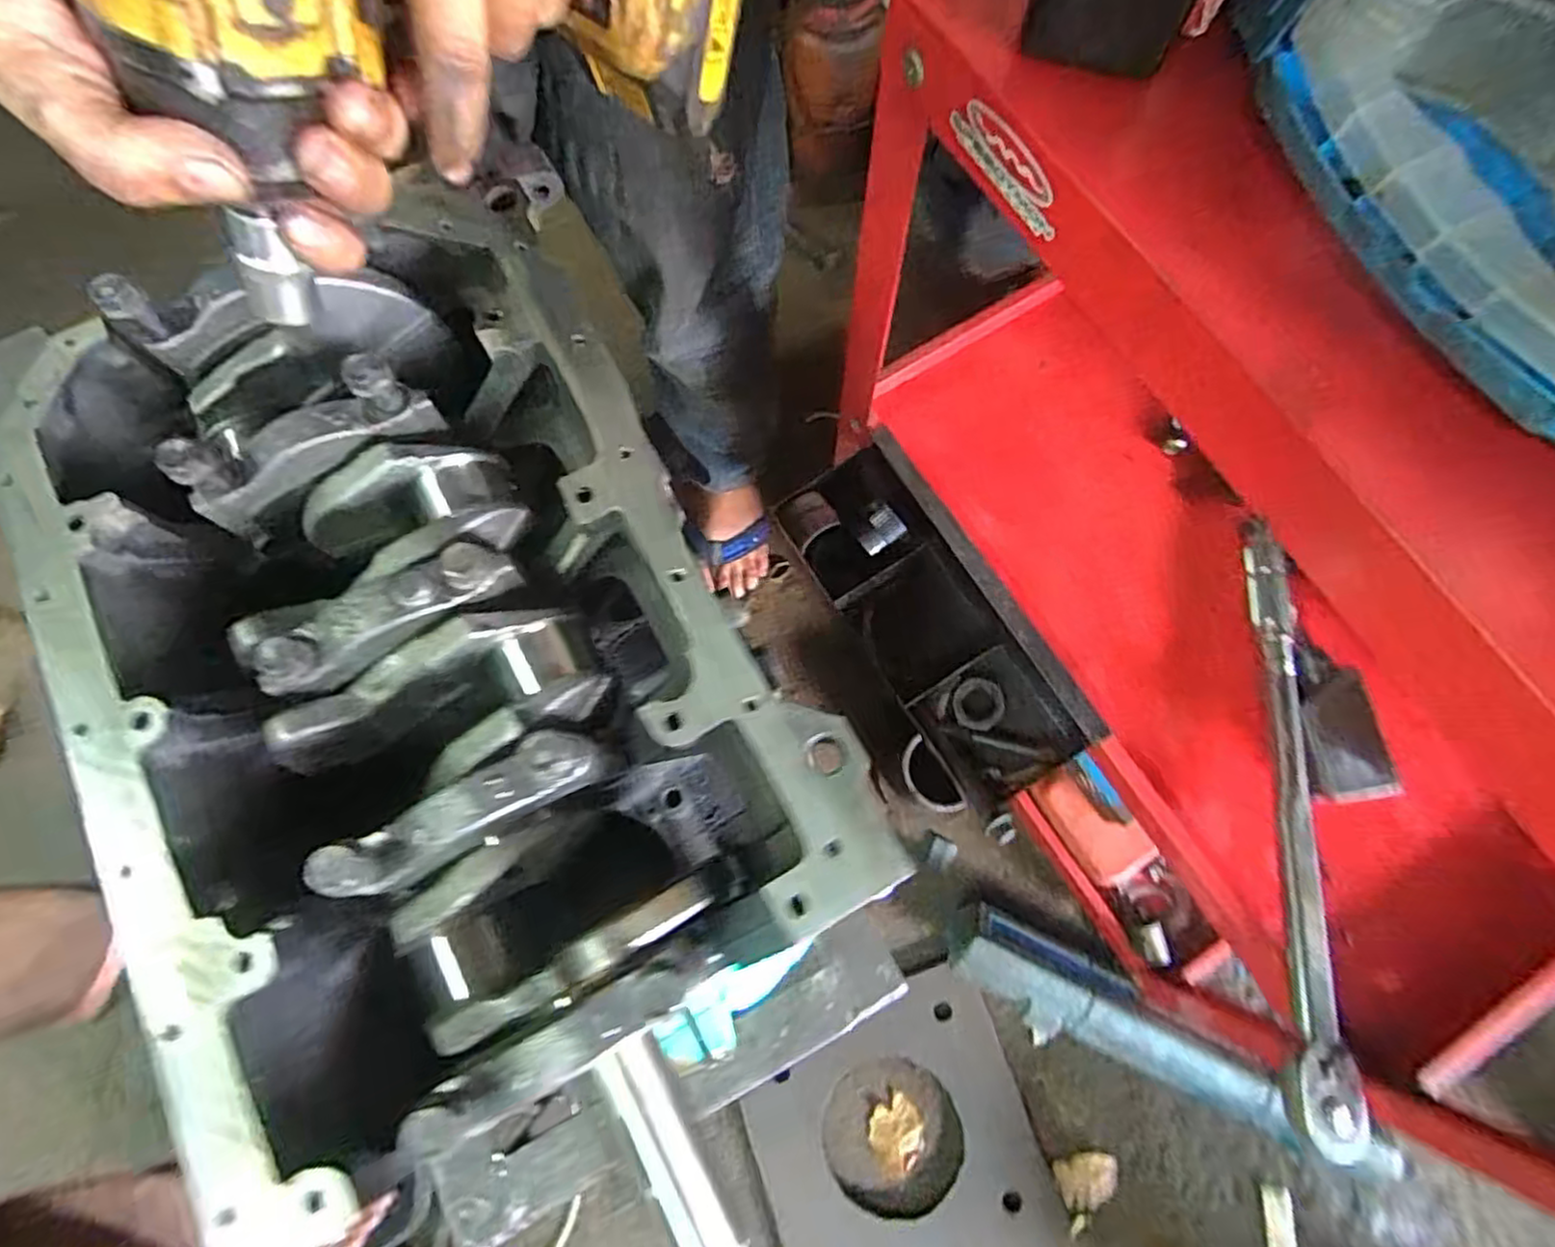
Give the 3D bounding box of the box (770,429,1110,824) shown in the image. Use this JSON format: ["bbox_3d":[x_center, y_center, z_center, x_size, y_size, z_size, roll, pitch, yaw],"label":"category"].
[{"bbox_3d":[0.123,0.001,0.606,0.111,0.107,0.311,-32,76,-7],"label":"box"}]

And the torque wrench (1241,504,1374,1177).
[{"bbox_3d":[0.375,0.128,0.520,0.041,0.033,0.429,8,75,4],"label":"torque wrench"}]

